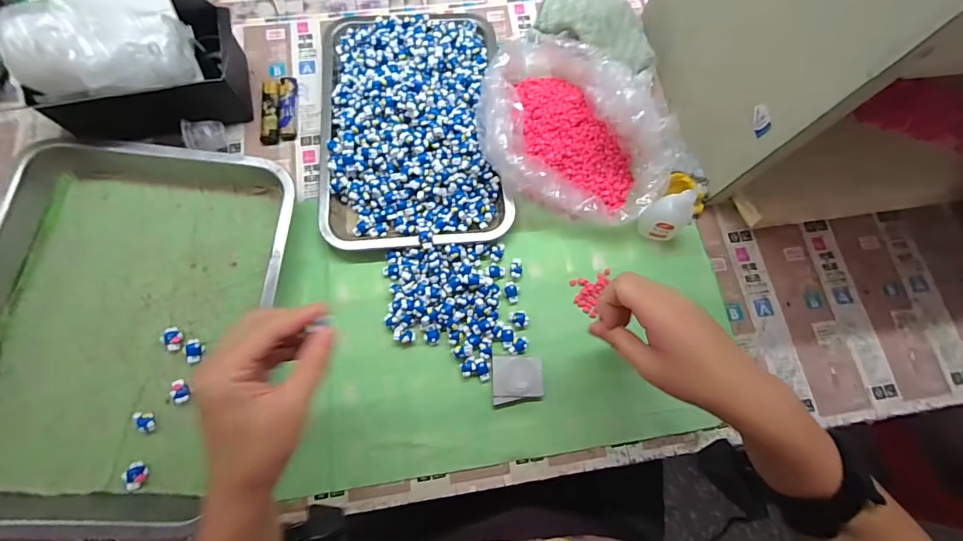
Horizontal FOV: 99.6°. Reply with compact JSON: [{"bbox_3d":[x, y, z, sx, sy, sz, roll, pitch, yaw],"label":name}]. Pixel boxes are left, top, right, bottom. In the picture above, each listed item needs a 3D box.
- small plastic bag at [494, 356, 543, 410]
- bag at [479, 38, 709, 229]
[{"bbox_3d":[0.036,0.108,0.399,0.048,0.011,0.047,1,73,-2],"label":"small plastic bag"},{"bbox_3d":[0.108,-0.147,0.440,0.258,0.085,0.184,39,76,9],"label":"bag"}]

